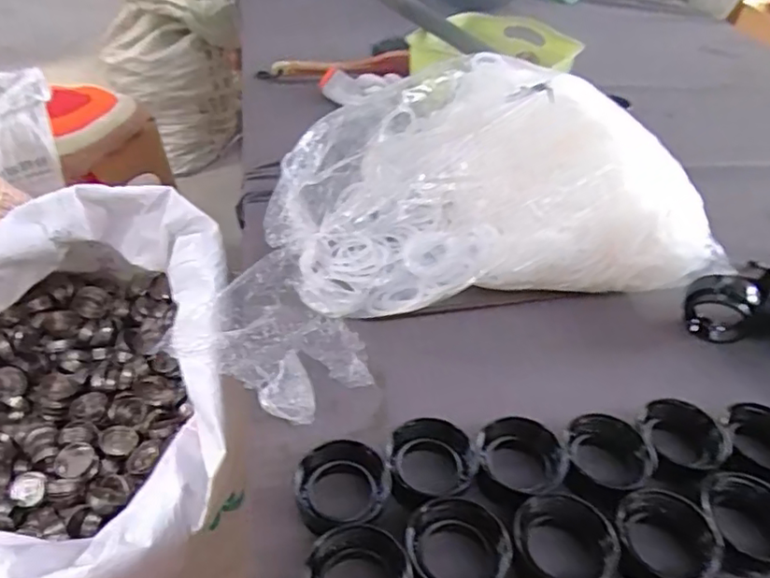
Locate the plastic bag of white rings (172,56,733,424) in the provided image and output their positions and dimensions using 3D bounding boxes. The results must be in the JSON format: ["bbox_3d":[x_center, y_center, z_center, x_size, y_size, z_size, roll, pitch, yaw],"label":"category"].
[{"bbox_3d":[0.046,-0.087,0.593,0.488,0.164,0.301,-14,45,-23],"label":"plastic bag of white rings"}]

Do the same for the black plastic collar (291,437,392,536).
[{"bbox_3d":[-0.031,0.145,0.436,0.065,0.034,0.069,10,40,4],"label":"black plastic collar"}]

